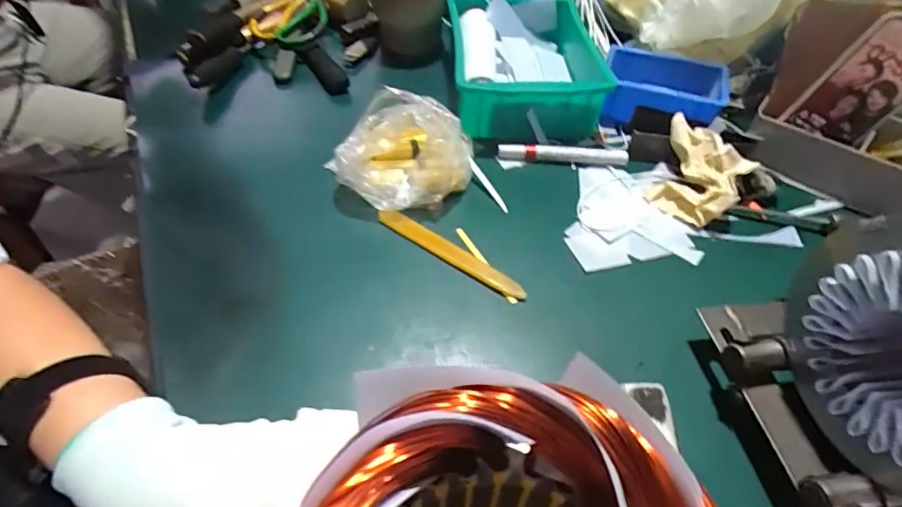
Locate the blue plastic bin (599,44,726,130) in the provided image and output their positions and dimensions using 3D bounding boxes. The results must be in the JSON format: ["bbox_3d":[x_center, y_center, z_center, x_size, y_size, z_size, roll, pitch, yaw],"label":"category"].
[{"bbox_3d":[0.256,-0.196,0.596,0.139,0.059,0.104,22,52,16],"label":"blue plastic bin"}]

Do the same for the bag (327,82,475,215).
[{"bbox_3d":[-0.050,-0.108,0.496,0.144,0.079,0.122,3,49,0],"label":"bag"}]

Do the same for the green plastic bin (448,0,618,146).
[{"bbox_3d":[0.088,-0.241,0.616,0.183,0.077,0.239,0,49,-2],"label":"green plastic bin"}]

